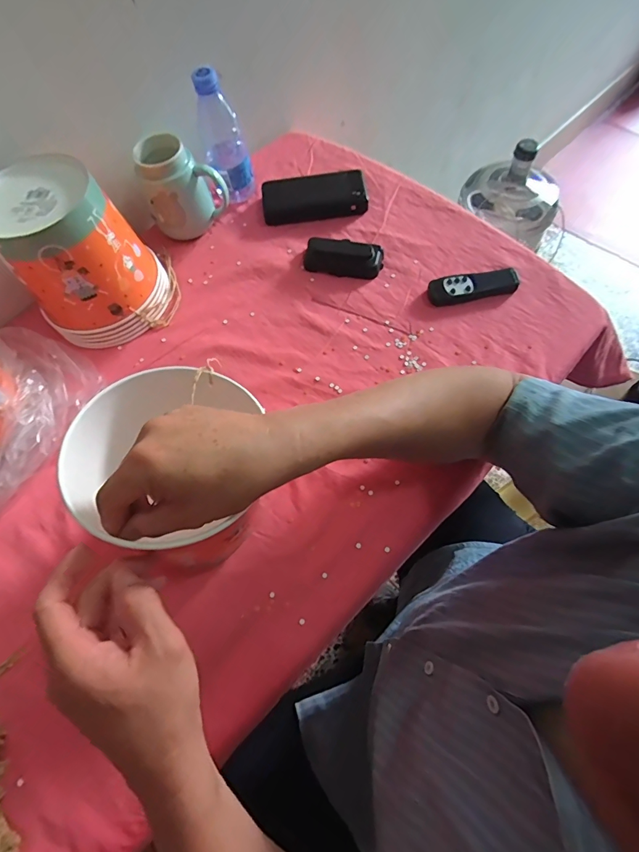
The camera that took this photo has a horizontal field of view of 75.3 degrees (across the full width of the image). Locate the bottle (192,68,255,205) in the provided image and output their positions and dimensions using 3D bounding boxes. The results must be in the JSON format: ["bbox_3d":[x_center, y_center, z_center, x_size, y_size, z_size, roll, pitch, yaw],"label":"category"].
[{"bbox_3d":[-0.135,-0.403,0.586,0.060,0.159,0.063,-14,66,-3],"label":"bottle"}]

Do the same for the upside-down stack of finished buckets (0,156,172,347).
[{"bbox_3d":[-0.289,-0.206,0.511,0.160,0.159,0.142,-33,68,-11],"label":"upside-down stack of finished buckets"}]

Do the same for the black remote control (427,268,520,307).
[{"bbox_3d":[0.202,-0.186,0.545,0.120,0.015,0.036,-12,66,-2],"label":"black remote control"}]

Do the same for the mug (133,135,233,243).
[{"bbox_3d":[-0.193,-0.333,0.584,0.105,0.114,0.074,-33,68,-11],"label":"mug"}]

